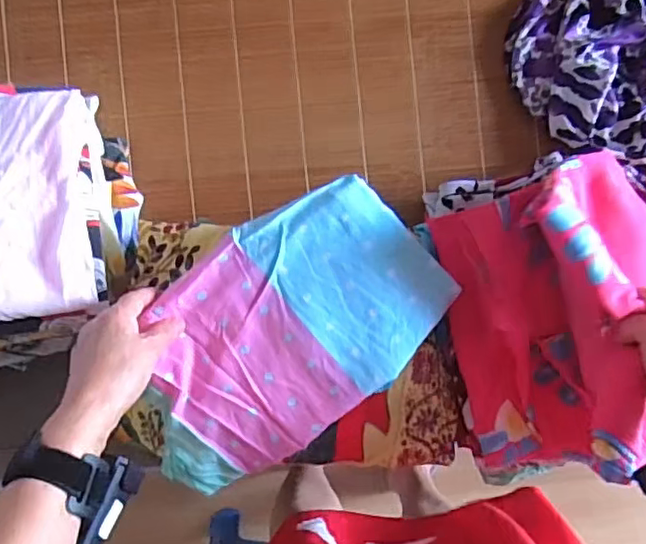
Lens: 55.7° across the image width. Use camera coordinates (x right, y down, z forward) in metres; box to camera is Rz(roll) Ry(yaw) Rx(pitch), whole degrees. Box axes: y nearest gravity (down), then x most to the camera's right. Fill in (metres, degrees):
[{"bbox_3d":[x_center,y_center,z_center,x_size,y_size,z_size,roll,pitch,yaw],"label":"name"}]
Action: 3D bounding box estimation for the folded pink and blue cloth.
[{"bbox_3d":[-0.037,0.054,0.526,0.284,0.040,0.175,-41,88,-3],"label":"folded pink and blue cloth"}]

